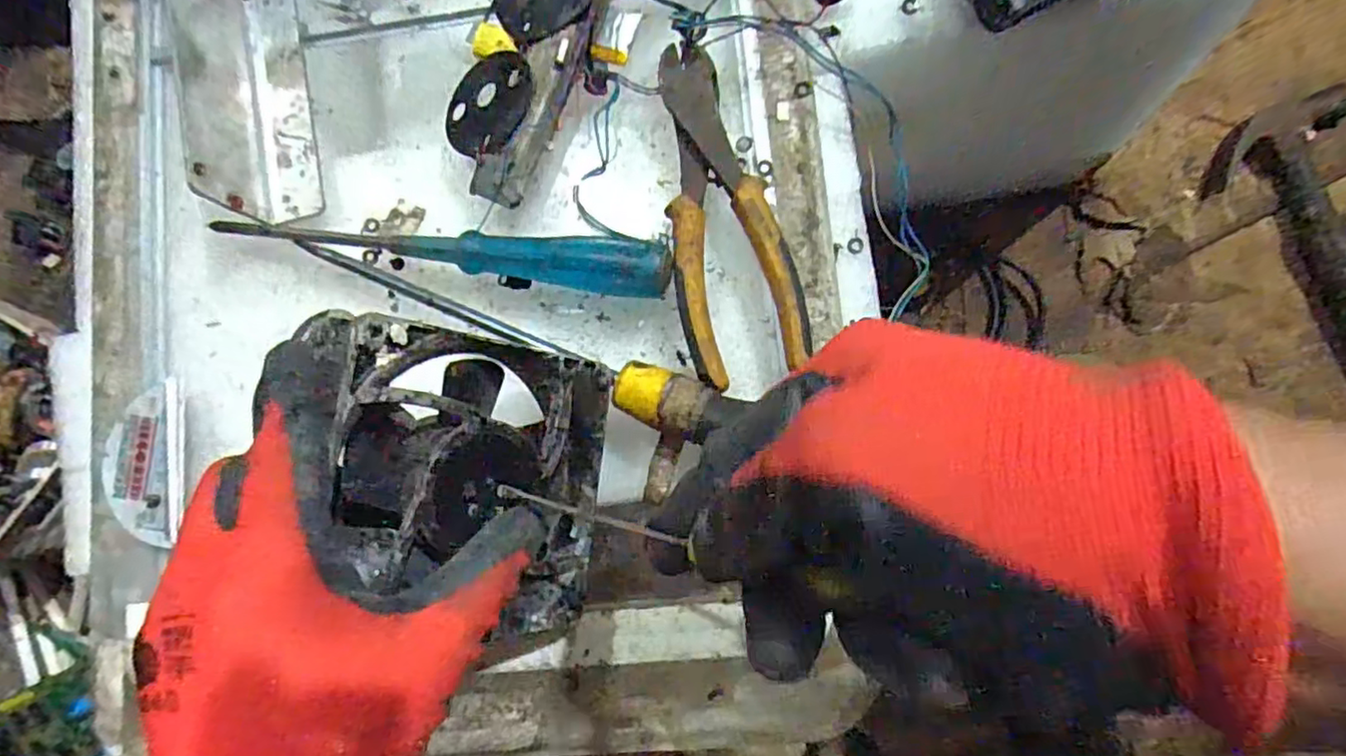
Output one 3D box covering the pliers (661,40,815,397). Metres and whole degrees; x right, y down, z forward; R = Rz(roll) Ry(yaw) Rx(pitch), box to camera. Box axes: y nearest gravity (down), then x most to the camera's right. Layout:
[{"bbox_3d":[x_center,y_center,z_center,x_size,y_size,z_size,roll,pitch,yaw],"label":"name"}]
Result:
[{"bbox_3d":[0.022,-0.083,0.320,0.056,0.015,0.167,-14,84,6],"label":"pliers"}]

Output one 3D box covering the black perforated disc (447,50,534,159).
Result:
[{"bbox_3d":[-0.094,-0.141,0.336,0.055,0.006,0.055,-7,75,26],"label":"black perforated disc"}]

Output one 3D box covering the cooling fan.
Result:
[{"bbox_3d":[-0.077,0.044,0.263,0.023,0.117,0.115,1,81,40],"label":"cooling fan"}]

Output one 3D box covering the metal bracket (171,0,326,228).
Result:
[{"bbox_3d":[-0.226,-0.154,0.340,0.045,0.051,0.140,-11,84,6],"label":"metal bracket"}]

